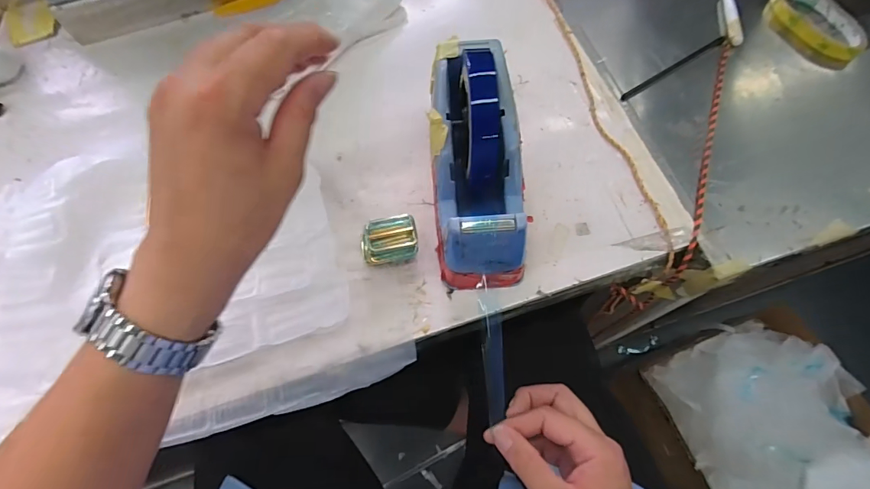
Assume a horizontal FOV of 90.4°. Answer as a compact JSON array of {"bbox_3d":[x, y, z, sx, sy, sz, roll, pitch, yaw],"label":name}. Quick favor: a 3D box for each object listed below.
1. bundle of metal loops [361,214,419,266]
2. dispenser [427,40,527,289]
[{"bbox_3d":[-0.041,-0.002,0.387,0.051,0.032,0.035,-12,68,-3],"label":"bundle of metal loops"},{"bbox_3d":[0.037,-0.069,0.372,0.077,0.102,0.196,-6,68,0],"label":"dispenser"}]

